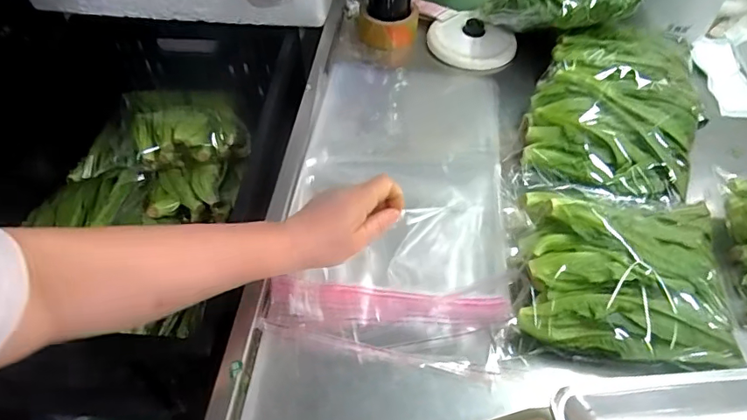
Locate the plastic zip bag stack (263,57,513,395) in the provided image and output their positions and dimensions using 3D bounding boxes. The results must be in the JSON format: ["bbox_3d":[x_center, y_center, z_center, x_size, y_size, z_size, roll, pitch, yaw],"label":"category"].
[{"bbox_3d":[0.035,-0.040,0.615,0.248,0.026,0.475,5,51,4],"label":"plastic zip bag stack"}]

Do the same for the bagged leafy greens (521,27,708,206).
[{"bbox_3d":[0.328,-0.143,0.667,0.204,0.071,0.367,21,54,16],"label":"bagged leafy greens"}]

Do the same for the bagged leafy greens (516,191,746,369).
[{"bbox_3d":[0.249,0.059,0.496,0.194,0.076,0.186,7,51,6],"label":"bagged leafy greens"}]

